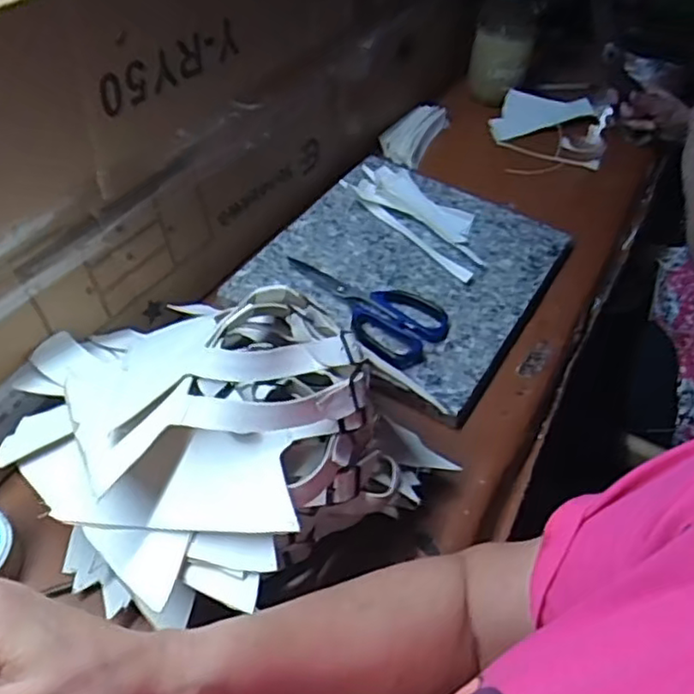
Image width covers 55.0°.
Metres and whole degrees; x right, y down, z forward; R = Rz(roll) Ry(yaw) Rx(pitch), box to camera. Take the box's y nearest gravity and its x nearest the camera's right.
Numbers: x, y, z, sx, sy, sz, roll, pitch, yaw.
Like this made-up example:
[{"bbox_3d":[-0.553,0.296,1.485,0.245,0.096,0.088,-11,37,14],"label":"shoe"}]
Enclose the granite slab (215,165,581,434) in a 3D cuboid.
[{"bbox_3d":[0.062,-0.086,0.702,0.271,0.021,0.305,27,51,19],"label":"granite slab"}]

